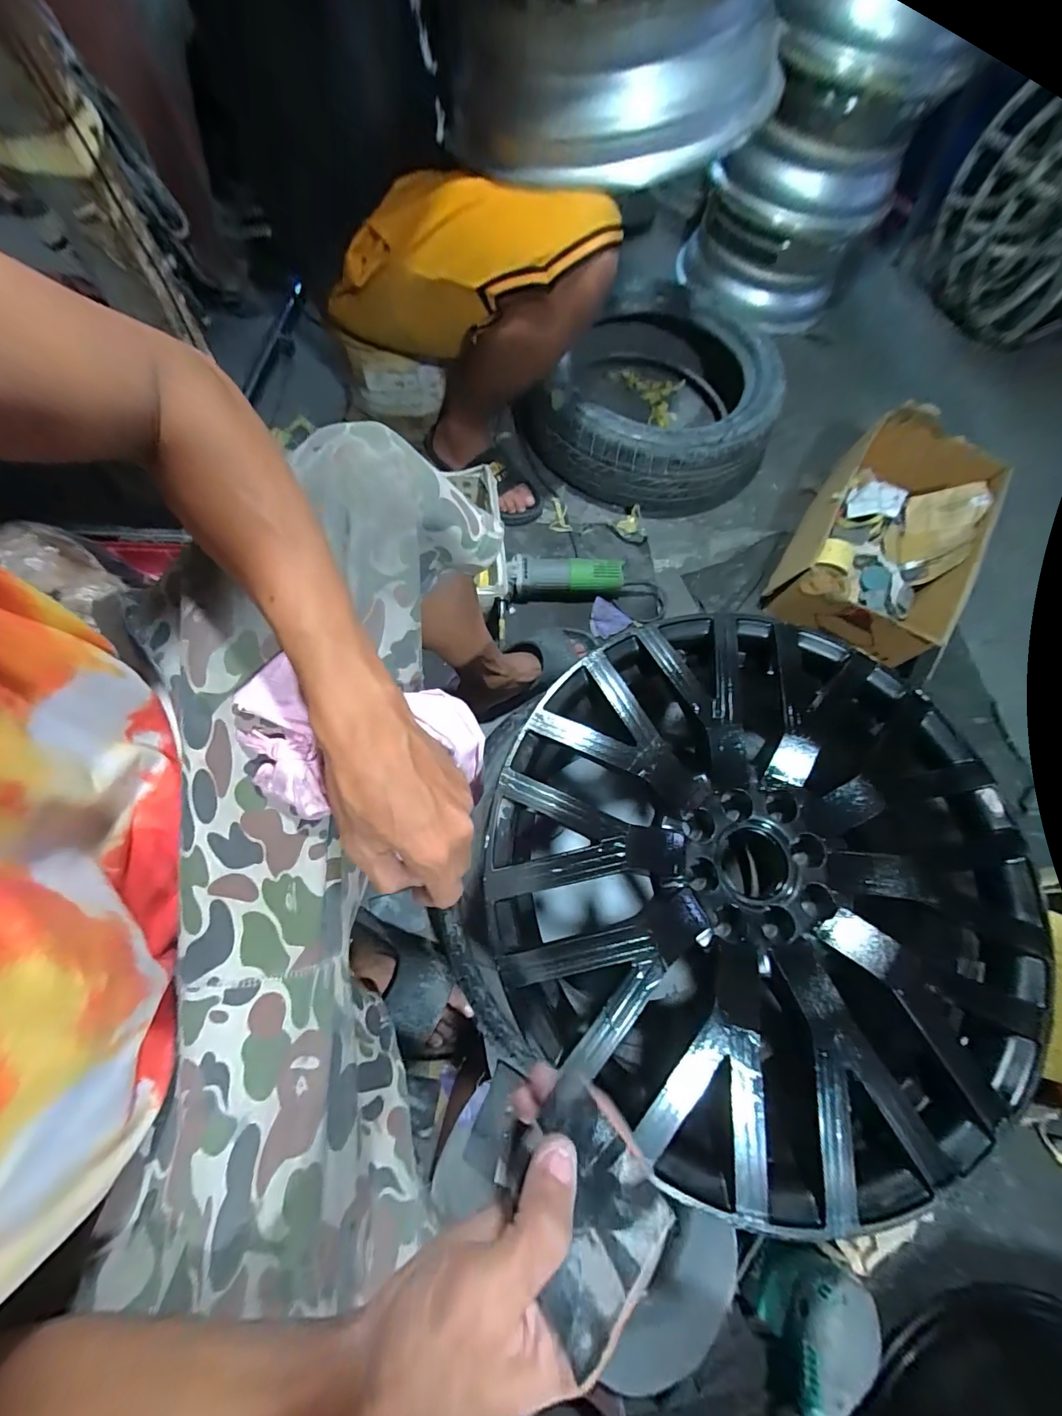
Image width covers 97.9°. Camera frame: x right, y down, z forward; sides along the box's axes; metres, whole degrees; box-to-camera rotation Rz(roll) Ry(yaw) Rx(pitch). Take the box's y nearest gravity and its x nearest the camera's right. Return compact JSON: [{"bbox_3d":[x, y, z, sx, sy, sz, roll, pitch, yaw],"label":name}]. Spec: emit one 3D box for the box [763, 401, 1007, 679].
[{"bbox_3d":[0.679,-0.320,0.891,0.292,0.154,0.490,32,72,9],"label":"box"}]

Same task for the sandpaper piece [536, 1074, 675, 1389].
[{"bbox_3d":[0.020,0.208,0.193,0.059,0.008,0.058,12,50,49],"label":"sandpaper piece"}]

